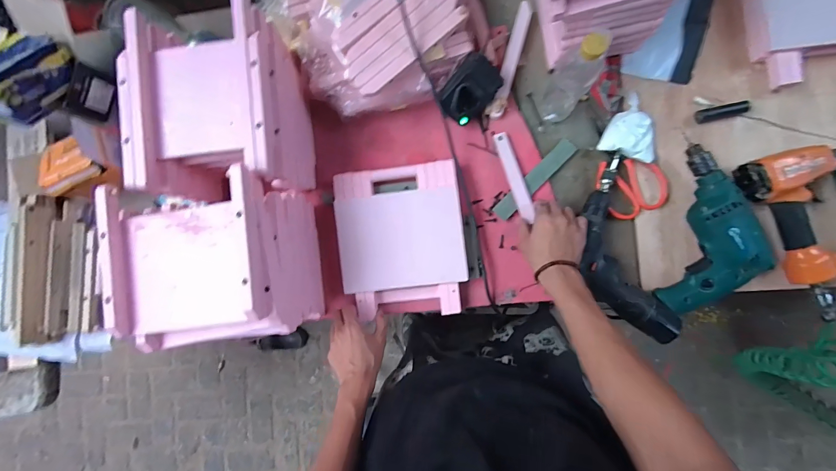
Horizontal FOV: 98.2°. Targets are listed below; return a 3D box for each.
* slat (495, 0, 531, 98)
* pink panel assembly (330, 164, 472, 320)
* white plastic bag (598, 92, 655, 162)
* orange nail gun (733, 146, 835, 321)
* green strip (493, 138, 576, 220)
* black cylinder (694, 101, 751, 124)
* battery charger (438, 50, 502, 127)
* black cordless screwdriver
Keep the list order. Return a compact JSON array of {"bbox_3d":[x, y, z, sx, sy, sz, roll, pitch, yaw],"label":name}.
[{"bbox_3d":[0.162,-0.310,0.618,0.026,0.022,0.165,16,90,6],"label":"slat"},{"bbox_3d":[-0.026,0.010,0.608,0.204,0.032,0.240,-7,87,6],"label":"pink panel assembly"},{"bbox_3d":[0.356,-0.178,0.588,0.081,0.031,0.101,22,91,6],"label":"white plastic bag"},{"bbox_3d":[0.611,-0.017,0.542,0.170,0.061,0.255,-23,86,5],"label":"orange nail gun"},{"bbox_3d":[0.199,-0.096,0.613,0.173,0.006,0.029,-45,84,3],"label":"green strip"},{"bbox_3d":[0.492,-0.200,0.585,0.087,0.023,0.020,-14,87,6],"label":"black cylinder"},{"bbox_3d":[0.085,-0.241,0.601,0.082,0.041,0.108,31,114,-33],"label":"battery charger"},{"bbox_3d":[0.312,0.024,0.569,0.113,0.060,0.290,-16,87,5],"label":"black cordless screwdriver"}]

